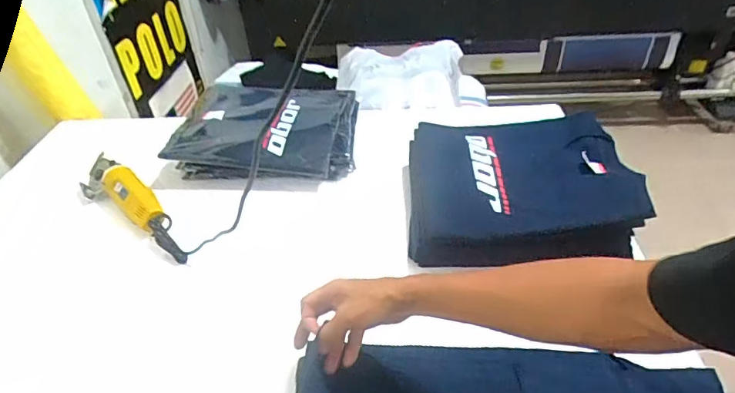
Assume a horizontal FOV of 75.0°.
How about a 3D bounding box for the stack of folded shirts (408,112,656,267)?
[{"bbox_3d":[0.248,-0.018,0.816,0.361,0.102,0.296,-3,39,1],"label":"stack of folded shirts"}]

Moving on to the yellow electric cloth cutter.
[{"bbox_3d":[-0.425,0.022,0.886,0.336,0.080,0.080,25,48,31],"label":"yellow electric cloth cutter"}]

